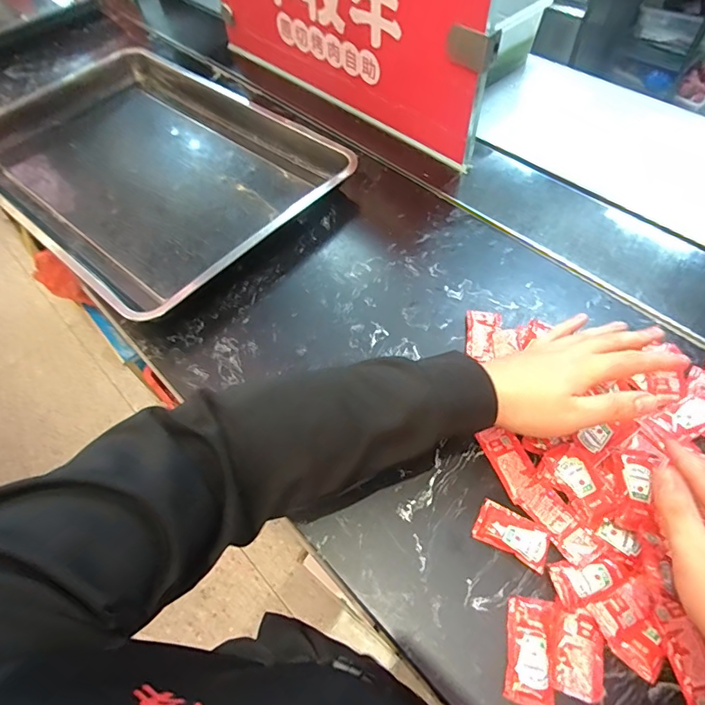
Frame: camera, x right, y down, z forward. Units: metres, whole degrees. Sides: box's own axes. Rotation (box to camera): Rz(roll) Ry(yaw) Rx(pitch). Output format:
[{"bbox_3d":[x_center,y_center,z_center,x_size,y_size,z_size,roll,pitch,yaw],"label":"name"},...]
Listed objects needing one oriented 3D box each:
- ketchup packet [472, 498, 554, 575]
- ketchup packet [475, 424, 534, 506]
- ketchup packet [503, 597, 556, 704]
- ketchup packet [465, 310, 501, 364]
[{"bbox_3d":[0.145,0.163,0.422,0.064,0.012,0.038,25,61,19],"label":"ketchup packet"},{"bbox_3d":[0.154,0.108,0.463,0.035,0.007,0.072,-18,57,-9],"label":"ketchup packet"},{"bbox_3d":[0.142,0.237,0.374,0.035,0.009,0.074,11,57,10],"label":"ketchup packet"},{"bbox_3d":[0.151,-0.021,0.546,0.038,0.008,0.067,10,57,10],"label":"ketchup packet"}]

